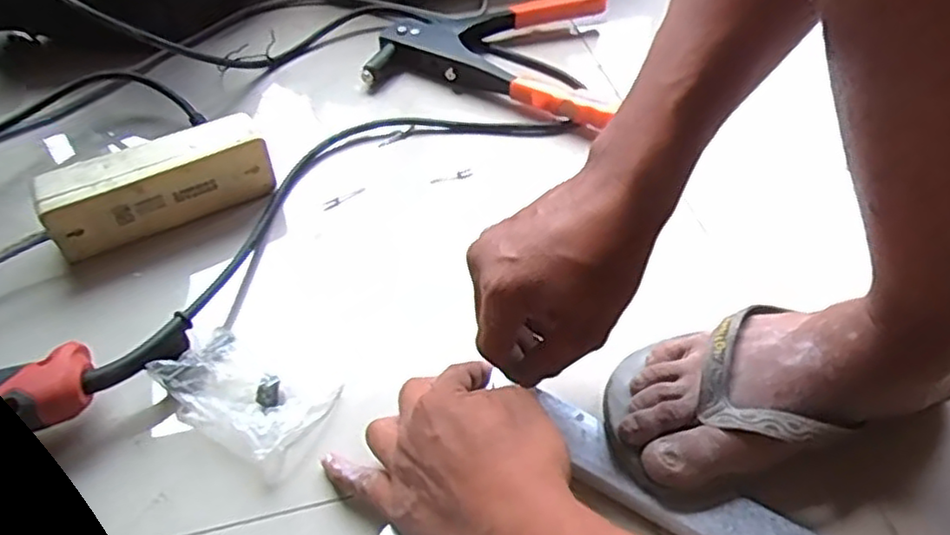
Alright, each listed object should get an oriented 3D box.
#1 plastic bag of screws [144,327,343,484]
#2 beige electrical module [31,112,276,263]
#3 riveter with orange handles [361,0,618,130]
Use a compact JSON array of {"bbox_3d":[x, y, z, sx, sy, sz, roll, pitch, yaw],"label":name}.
[{"bbox_3d":[-0.143,0.074,0.414,0.098,0.030,0.060,25,54,17],"label":"plastic bag of screws"},{"bbox_3d":[-0.231,-0.059,0.498,0.153,0.062,0.031,-23,55,-20],"label":"beige electrical module"},{"bbox_3d":[0.035,-0.218,0.652,0.221,0.034,0.184,18,52,11],"label":"riveter with orange handles"}]

